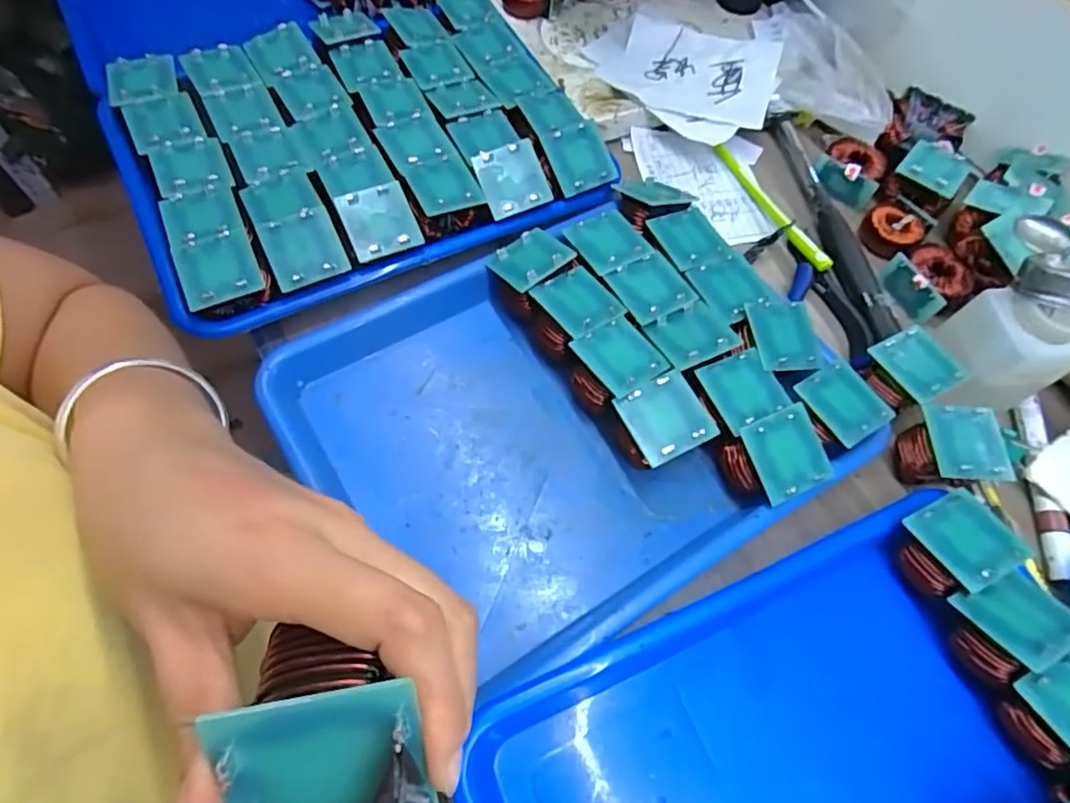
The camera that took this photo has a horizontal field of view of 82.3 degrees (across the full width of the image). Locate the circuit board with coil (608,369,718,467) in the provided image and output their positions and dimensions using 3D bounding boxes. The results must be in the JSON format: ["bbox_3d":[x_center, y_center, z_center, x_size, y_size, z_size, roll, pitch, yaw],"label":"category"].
[{"bbox_3d":[0.074,0.017,0.370,0.046,0.042,0.046,-24,67,-16],"label":"circuit board with coil"}]

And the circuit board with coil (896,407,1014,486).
[{"bbox_3d":[0.253,0.032,0.375,0.041,0.043,0.047,0,63,-4],"label":"circuit board with coil"}]

